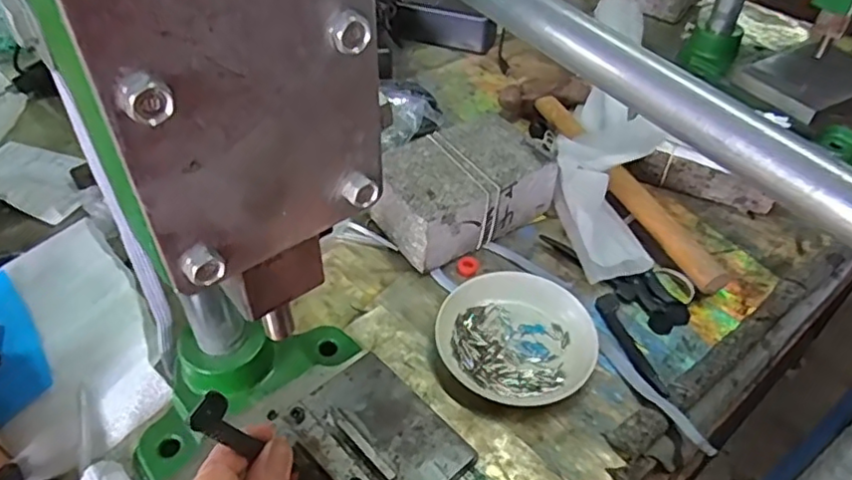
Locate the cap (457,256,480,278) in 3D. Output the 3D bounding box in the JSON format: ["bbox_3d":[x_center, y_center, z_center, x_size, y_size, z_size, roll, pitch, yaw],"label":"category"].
[{"bbox_3d":[0.036,0.022,0.538,0.019,0.004,0.022,26,50,25],"label":"cap"}]

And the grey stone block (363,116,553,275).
[{"bbox_3d":[0.031,-0.049,0.562,0.146,0.065,0.098,-24,50,-25],"label":"grey stone block"}]

